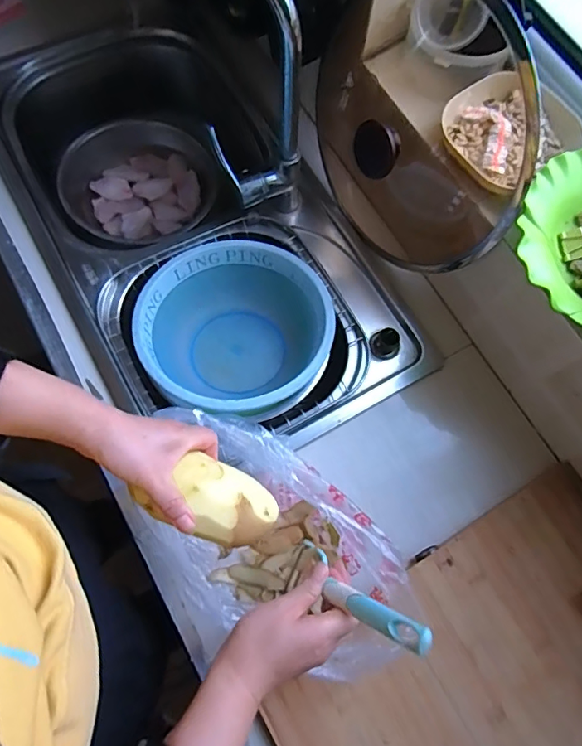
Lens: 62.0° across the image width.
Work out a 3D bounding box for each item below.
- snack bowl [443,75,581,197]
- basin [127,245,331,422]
[{"bbox_3d":[0.240,-0.270,0.537,0.109,0.045,0.127,-31,77,-13],"label":"snack bowl"},{"bbox_3d":[-0.071,-0.056,0.642,0.237,0.117,0.232,1,72,-4],"label":"basin"}]

